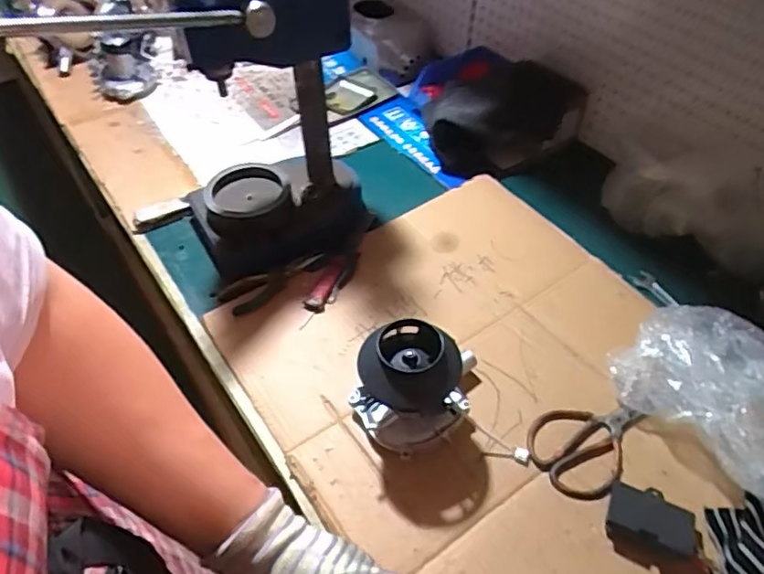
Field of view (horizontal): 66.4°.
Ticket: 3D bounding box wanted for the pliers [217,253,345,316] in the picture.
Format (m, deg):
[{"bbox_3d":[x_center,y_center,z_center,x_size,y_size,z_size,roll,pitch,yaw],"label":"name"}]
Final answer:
[{"bbox_3d":[-0.144,-0.011,0.834,0.176,0.018,0.053,-22,53,-20],"label":"pliers"}]

